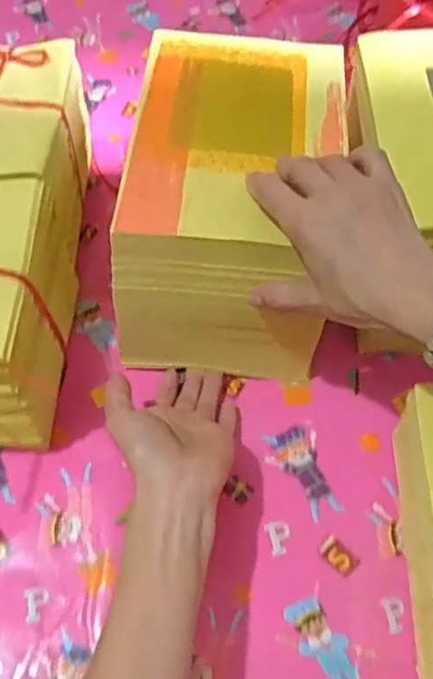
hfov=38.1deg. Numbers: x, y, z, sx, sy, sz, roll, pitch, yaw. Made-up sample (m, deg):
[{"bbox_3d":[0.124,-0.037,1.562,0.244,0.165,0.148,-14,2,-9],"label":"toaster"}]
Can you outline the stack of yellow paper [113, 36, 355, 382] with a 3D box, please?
[{"bbox_3d":[0.014,-0.113,0.522,0.156,0.149,0.237,4,59,2],"label":"stack of yellow paper"}]

